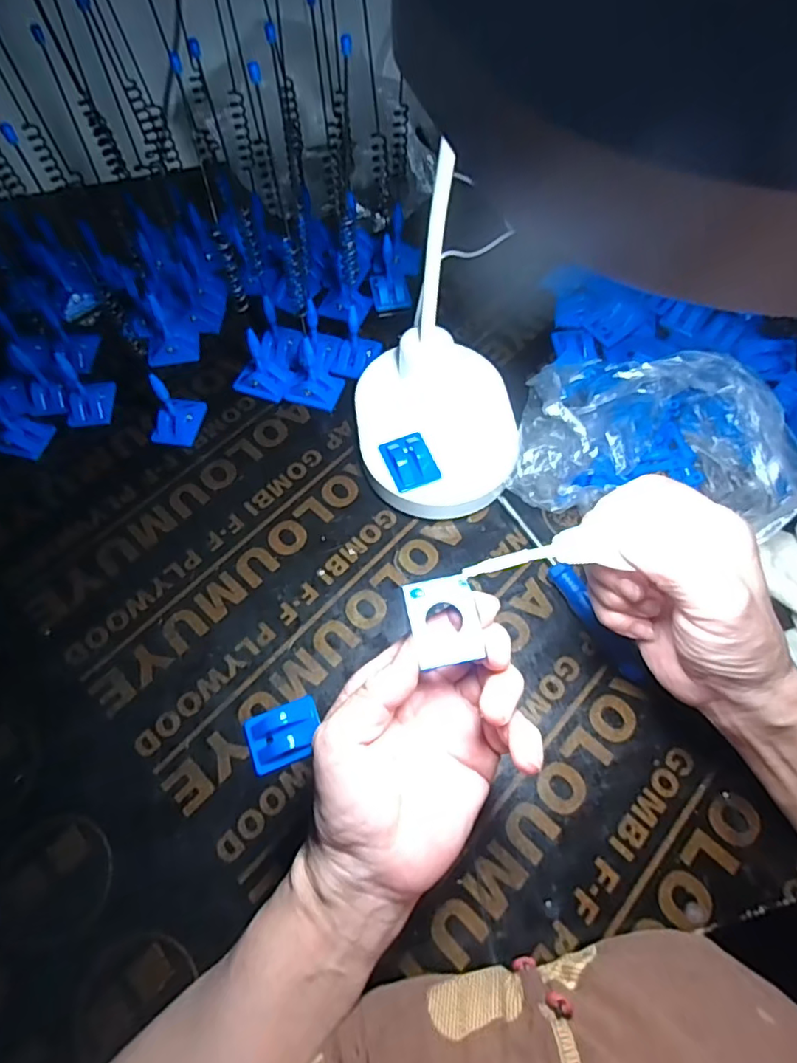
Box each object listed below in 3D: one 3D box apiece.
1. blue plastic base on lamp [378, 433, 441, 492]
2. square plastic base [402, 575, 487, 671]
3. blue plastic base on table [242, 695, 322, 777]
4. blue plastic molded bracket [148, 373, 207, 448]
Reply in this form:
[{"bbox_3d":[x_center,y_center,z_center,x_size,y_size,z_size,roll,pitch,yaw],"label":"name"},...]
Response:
[{"bbox_3d":[0.008,-0.052,0.412,0.034,0.016,0.041,-20,63,-9],"label":"blue plastic base on lamp"},{"bbox_3d":[0.021,0.041,0.264,0.030,0.006,0.041,-11,62,-4],"label":"square plastic base"},{"bbox_3d":[-0.071,0.126,0.351,0.045,0.006,0.036,-20,63,-9],"label":"blue plastic base on table"},{"bbox_3d":[-0.182,-0.101,0.447,0.033,0.054,0.043,9,63,6],"label":"blue plastic molded bracket"}]

